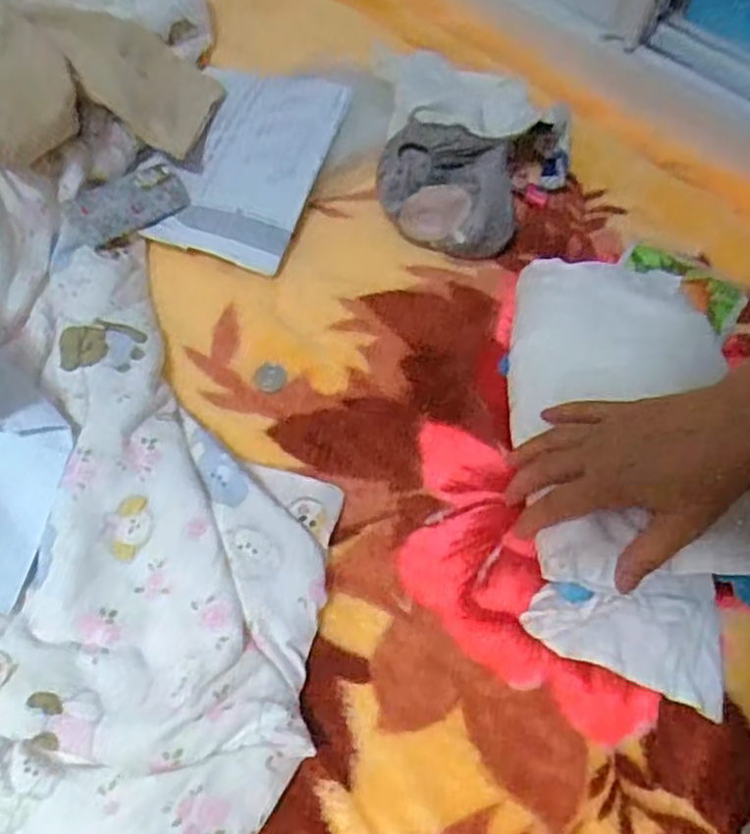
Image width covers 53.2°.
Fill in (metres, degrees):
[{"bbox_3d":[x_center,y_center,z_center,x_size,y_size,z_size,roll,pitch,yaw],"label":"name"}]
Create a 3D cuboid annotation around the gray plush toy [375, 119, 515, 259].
[{"bbox_3d":[0.062,-0.191,0.630,0.124,0.054,0.093,19,62,7],"label":"gray plush toy"}]

